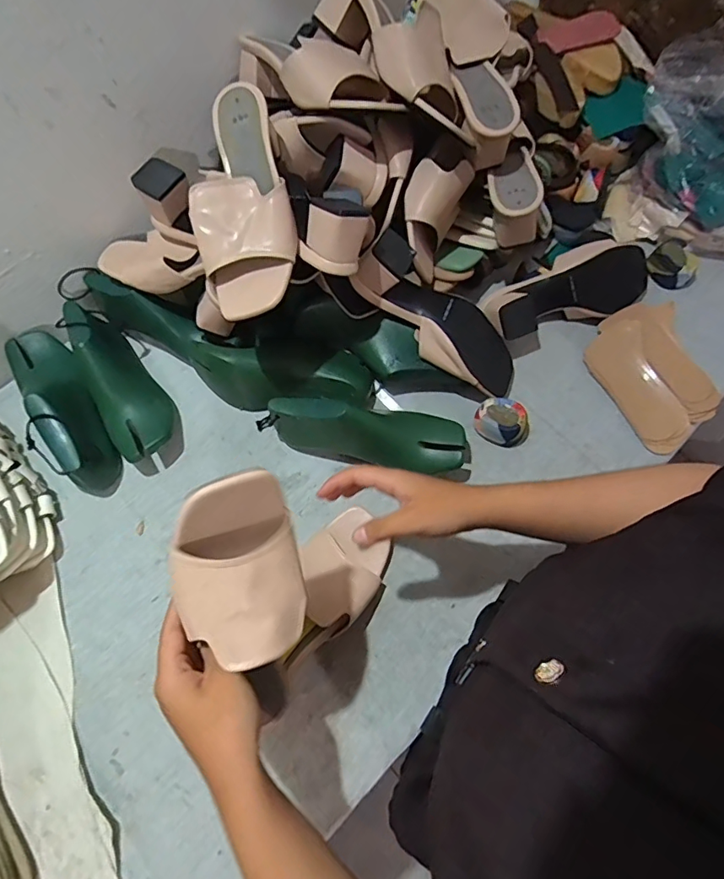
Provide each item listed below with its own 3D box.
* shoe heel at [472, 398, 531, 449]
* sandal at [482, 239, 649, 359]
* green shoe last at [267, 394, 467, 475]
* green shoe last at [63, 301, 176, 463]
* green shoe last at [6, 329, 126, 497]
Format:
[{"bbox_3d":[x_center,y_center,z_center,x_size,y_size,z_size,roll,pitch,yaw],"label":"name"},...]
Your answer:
[{"bbox_3d":[0.175,-0.021,0.624,0.065,0.034,0.049,41,75,17],"label":"shoe heel"},{"bbox_3d":[0.277,-0.194,0.663,0.237,0.078,0.084,-21,68,-6],"label":"sandal"},{"bbox_3d":[0.004,-0.019,0.606,0.243,0.091,0.083,10,69,7],"label":"green shoe last"},{"bbox_3d":[-0.315,-0.080,0.640,0.080,0.087,0.231,-29,82,-9],"label":"green shoe last"},{"bbox_3d":[-0.385,-0.048,0.632,0.077,0.099,0.247,-33,70,-10],"label":"green shoe last"}]

